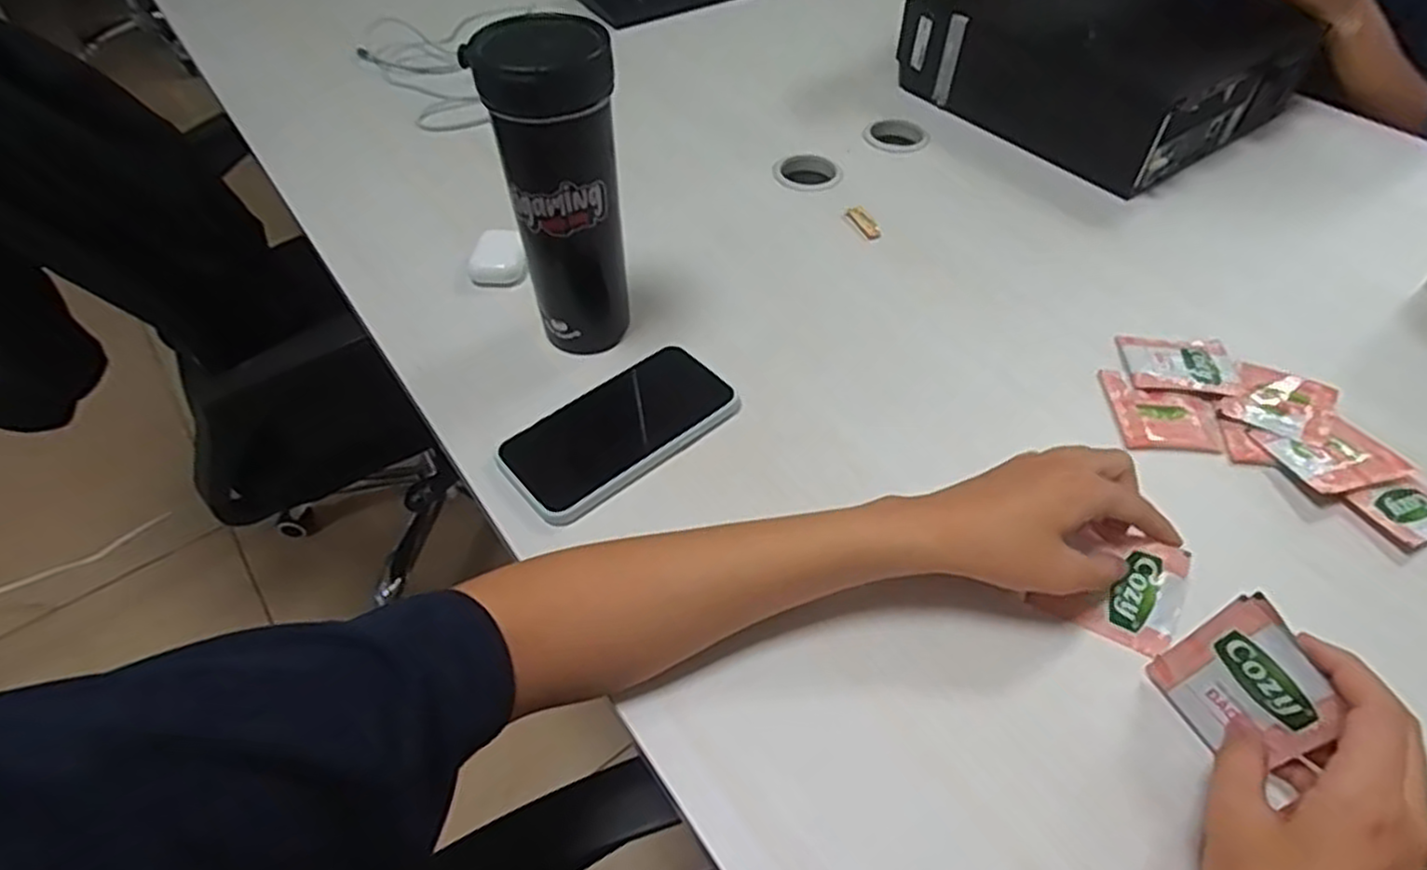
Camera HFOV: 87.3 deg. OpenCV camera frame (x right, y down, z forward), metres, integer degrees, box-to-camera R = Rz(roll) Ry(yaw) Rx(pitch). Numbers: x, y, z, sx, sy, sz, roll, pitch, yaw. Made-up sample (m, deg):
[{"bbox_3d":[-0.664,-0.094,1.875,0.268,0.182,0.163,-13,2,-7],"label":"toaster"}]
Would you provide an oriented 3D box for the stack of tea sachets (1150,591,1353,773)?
[{"bbox_3d":[0.258,0.123,0.364,0.008,0.077,0.064,-9,51,-27],"label":"stack of tea sachets"}]

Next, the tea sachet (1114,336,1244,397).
[{"bbox_3d":[0.345,-0.053,0.554,0.077,0.007,0.060,8,51,10],"label":"tea sachet"}]

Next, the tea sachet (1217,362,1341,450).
[{"bbox_3d":[0.398,-0.024,0.523,0.061,0.007,0.075,31,58,26],"label":"tea sachet"}]

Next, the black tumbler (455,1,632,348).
[{"bbox_3d":[-0.098,-0.157,0.513,0.079,0.224,0.070,-8,50,-6],"label":"black tumbler"}]

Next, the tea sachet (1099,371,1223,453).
[{"bbox_3d":[0.317,-0.019,0.530,0.065,0.004,0.071,3,50,6],"label":"tea sachet"}]

